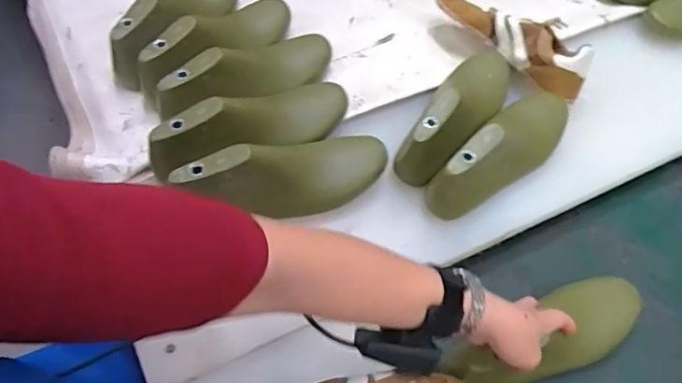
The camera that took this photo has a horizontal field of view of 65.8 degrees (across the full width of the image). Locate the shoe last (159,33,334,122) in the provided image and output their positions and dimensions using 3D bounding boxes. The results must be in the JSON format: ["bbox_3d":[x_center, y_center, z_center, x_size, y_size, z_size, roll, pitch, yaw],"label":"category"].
[{"bbox_3d":[-0.110,-0.152,0.669,0.245,0.092,0.081,-31,64,-23],"label":"shoe last"}]

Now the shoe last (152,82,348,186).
[{"bbox_3d":[-0.100,-0.080,0.618,0.251,0.077,0.074,-19,59,-32],"label":"shoe last"}]

